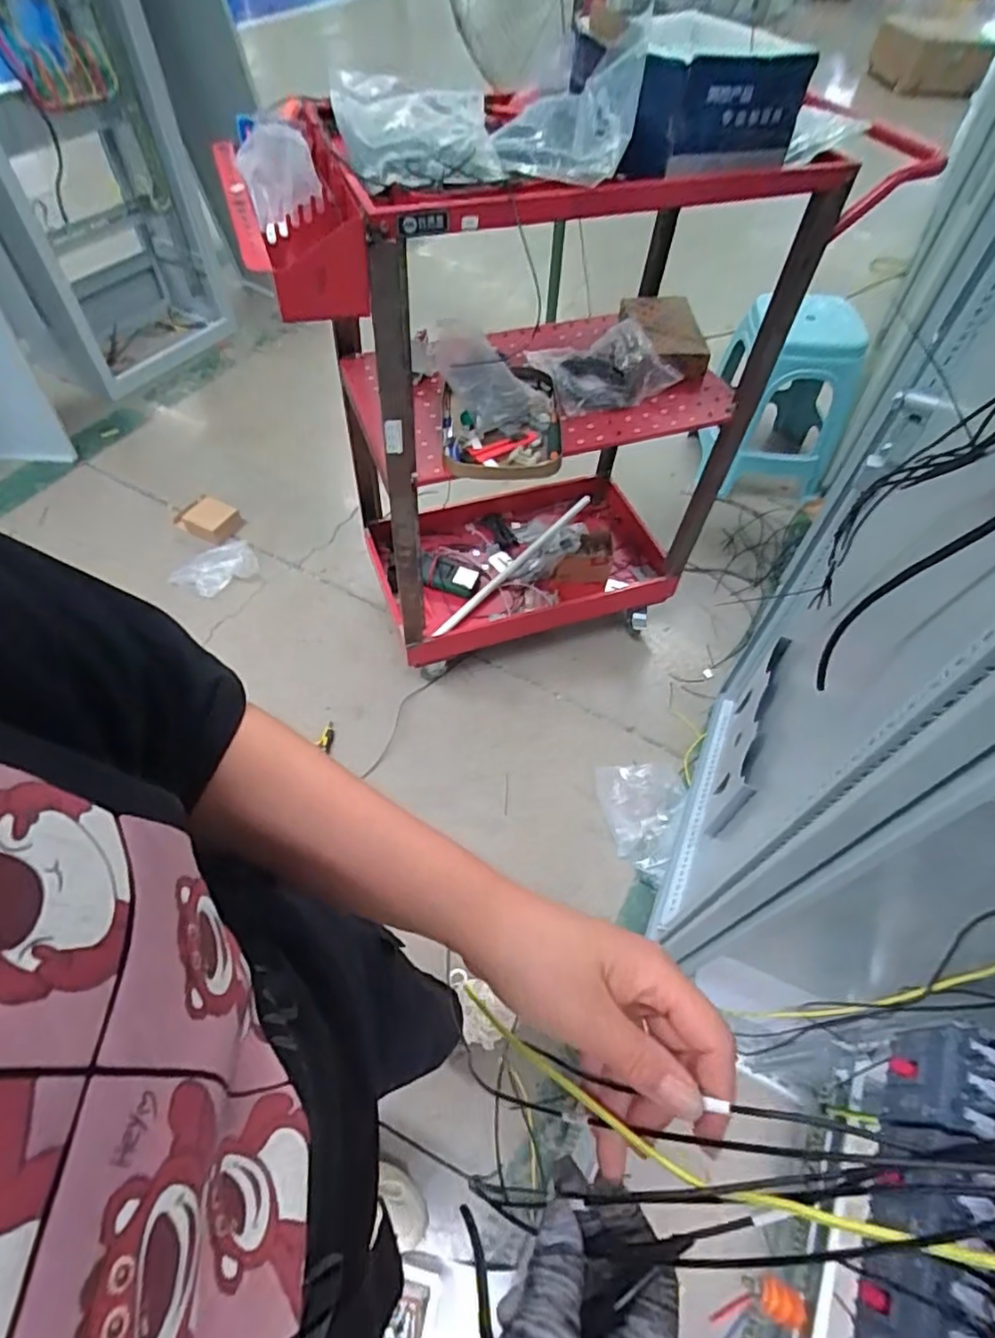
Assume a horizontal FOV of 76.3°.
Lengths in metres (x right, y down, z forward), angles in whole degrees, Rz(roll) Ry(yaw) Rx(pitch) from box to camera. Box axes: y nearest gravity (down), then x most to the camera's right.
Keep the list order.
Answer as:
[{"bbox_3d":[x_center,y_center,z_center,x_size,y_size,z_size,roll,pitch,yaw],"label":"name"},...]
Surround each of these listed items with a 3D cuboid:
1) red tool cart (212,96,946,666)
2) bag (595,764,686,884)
[{"bbox_3d":[0.101,-0.494,1.215,0.955,0.908,0.426,-16,57,-13],"label":"red tool cart"},{"bbox_3d":[0.302,0.310,1.303,0.164,0.096,0.206,-6,56,-6],"label":"bag"}]

